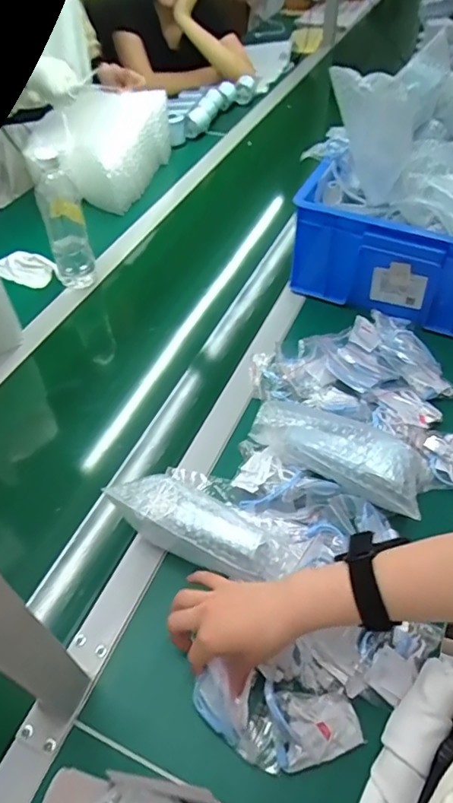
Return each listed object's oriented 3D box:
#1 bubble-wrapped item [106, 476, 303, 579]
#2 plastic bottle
[{"bbox_3d":[-0.027,0.129,0.535,0.207,0.053,0.067,21,53,17],"label":"bubble-wrapped item"},{"bbox_3d":[-0.260,-0.287,0.822,0.067,0.223,0.053,-13,51,-11],"label":"plastic bottle"}]

